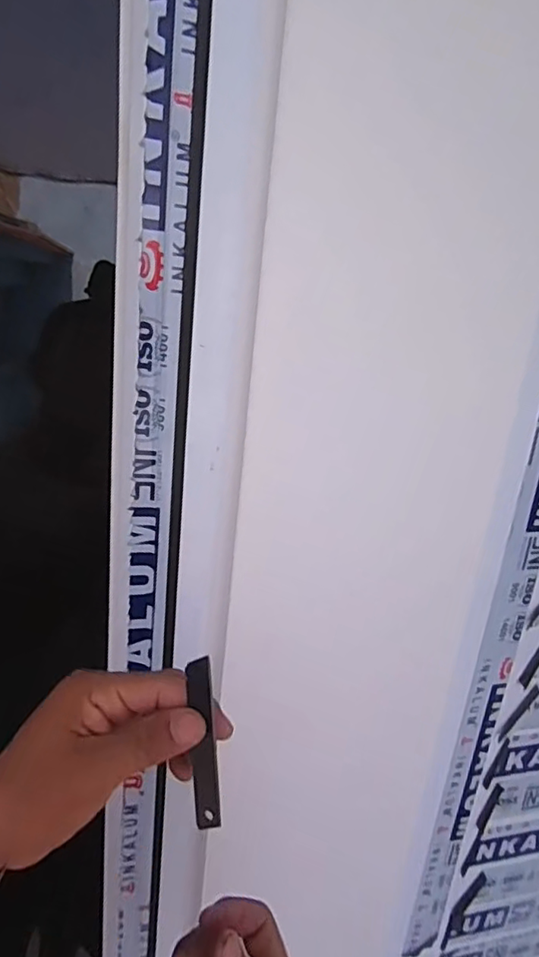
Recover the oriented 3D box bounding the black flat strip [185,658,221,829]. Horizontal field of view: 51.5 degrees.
[{"bbox_3d":[-0.034,0.143,0.298,0.018,0.103,0.005,8,15,37],"label":"black flat strip"}]

